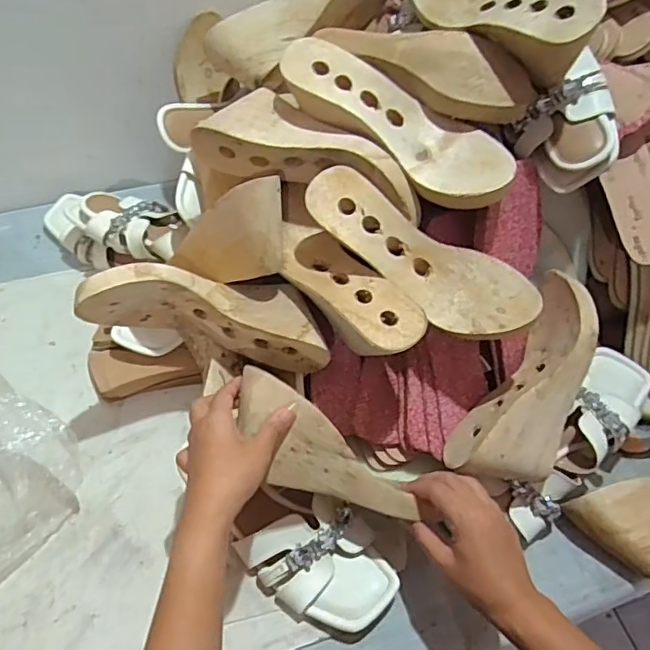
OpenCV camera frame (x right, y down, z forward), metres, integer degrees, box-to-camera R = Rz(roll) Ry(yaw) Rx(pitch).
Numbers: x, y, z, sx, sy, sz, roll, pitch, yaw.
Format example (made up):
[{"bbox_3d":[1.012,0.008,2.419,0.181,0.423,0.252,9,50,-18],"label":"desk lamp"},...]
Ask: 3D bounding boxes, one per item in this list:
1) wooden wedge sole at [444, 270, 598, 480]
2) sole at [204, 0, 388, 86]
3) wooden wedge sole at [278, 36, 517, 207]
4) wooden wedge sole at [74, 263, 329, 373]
[{"bbox_3d":[0.201,0.055,0.533,0.085,0.068,0.215,27,74,16],"label":"wooden wedge sole"},{"bbox_3d":[-0.016,-0.332,0.605,0.230,0.076,0.070,-26,58,2],"label":"sole"},{"bbox_3d":[0.066,-0.189,0.517,0.233,0.058,0.071,34,59,1],"label":"wooden wedge sole"},{"bbox_3d":[-0.108,-0.010,0.533,0.228,0.083,0.069,16,53,-16],"label":"wooden wedge sole"}]

